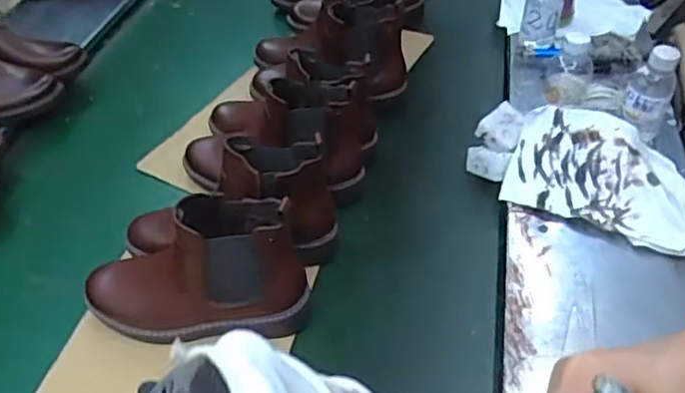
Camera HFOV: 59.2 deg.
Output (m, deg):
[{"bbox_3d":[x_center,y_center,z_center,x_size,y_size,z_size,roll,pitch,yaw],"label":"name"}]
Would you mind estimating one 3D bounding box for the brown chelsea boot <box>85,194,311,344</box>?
[{"bbox_3d":[-0.164,0.078,0.649,0.250,0.147,0.090,2,45,5],"label":"brown chelsea boot"}]

